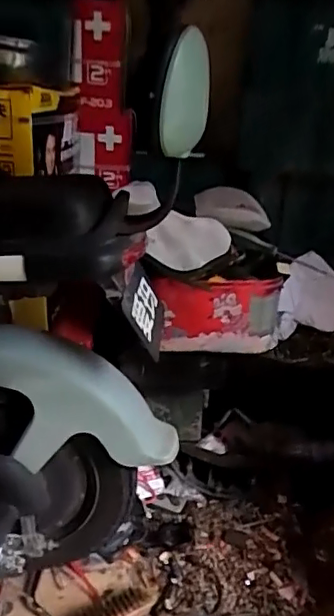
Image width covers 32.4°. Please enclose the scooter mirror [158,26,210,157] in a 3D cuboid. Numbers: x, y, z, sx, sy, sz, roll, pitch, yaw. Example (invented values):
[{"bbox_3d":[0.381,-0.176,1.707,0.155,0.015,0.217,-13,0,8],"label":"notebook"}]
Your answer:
[{"bbox_3d":[0.019,-0.212,0.573,0.034,0.115,0.080,9,27,9],"label":"scooter mirror"}]

